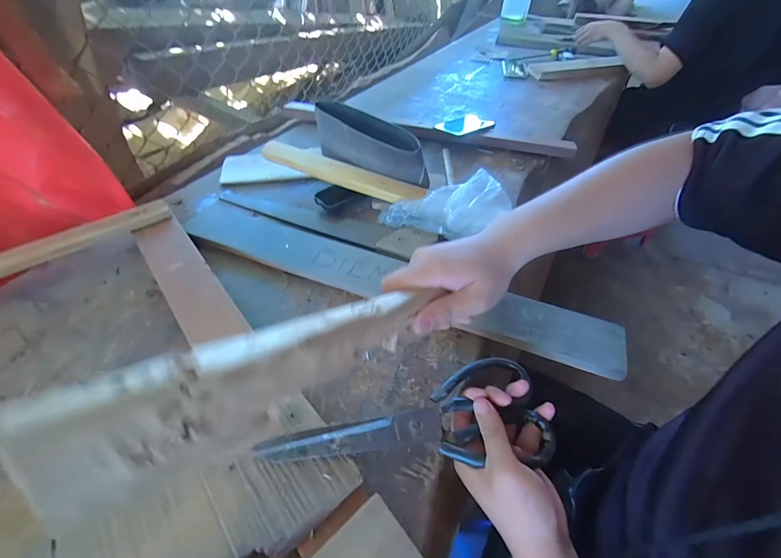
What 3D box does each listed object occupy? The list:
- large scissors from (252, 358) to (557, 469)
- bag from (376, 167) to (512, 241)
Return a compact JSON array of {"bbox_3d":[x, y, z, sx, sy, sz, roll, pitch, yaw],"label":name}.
[{"bbox_3d":[0.014,0.136,0.307,0.258,0.014,0.092,-8,49,-7],"label":"large scissors"},{"bbox_3d":[0.076,-0.106,0.524,0.215,0.062,0.091,2,42,40],"label":"bag"}]

